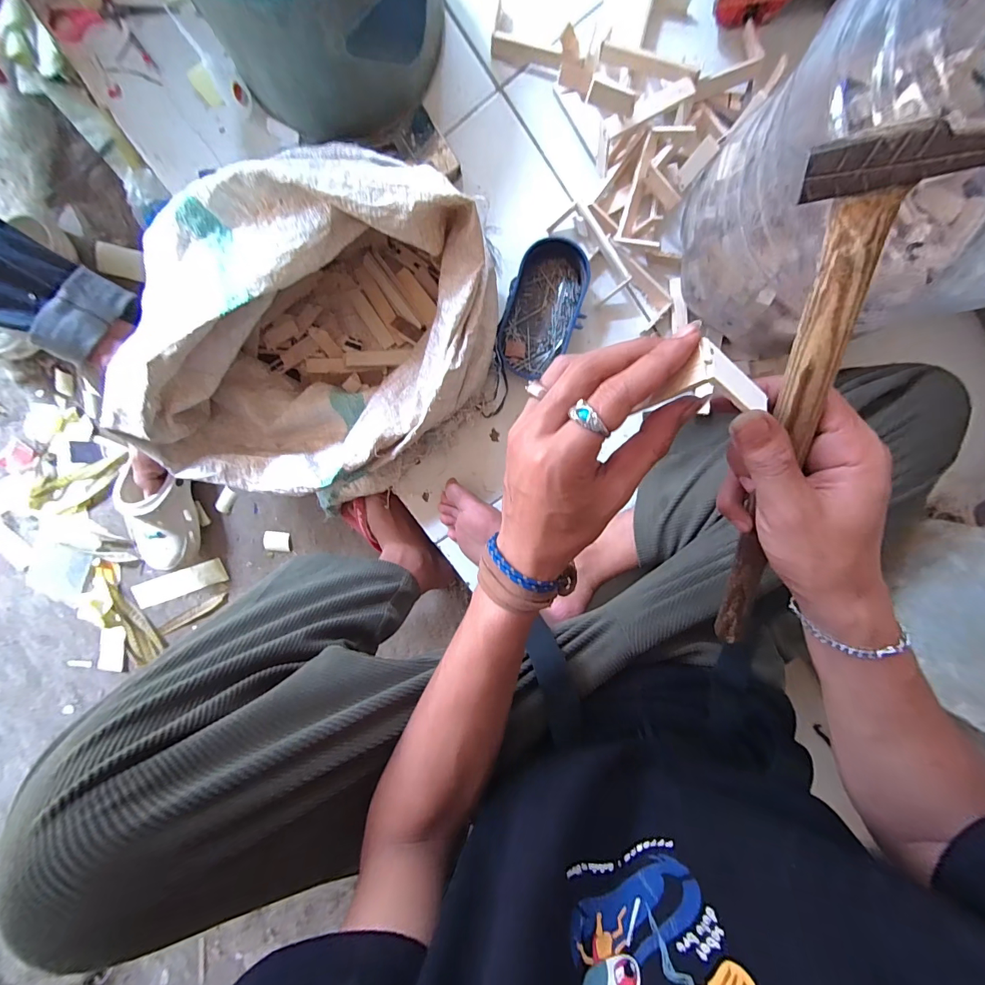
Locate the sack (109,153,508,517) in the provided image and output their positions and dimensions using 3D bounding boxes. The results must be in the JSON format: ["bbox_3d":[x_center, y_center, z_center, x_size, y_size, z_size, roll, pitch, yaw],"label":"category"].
[{"bbox_3d":[-0.218,-0.147,0.462,0.445,0.196,0.321,-5,97,2],"label":"sack"}]

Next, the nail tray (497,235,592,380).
[{"bbox_3d":[0.063,-0.227,0.515,0.093,0.040,0.159,14,98,-1],"label":"nail tray"}]

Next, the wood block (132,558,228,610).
[{"bbox_3d":[-0.578,0.170,0.769,0.188,0.015,0.047,-19,97,4],"label":"wood block"}]

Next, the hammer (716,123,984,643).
[{"bbox_3d":[0.170,-0.001,0.242,0.052,0.025,0.324,-12,131,3],"label":"hammer"}]

